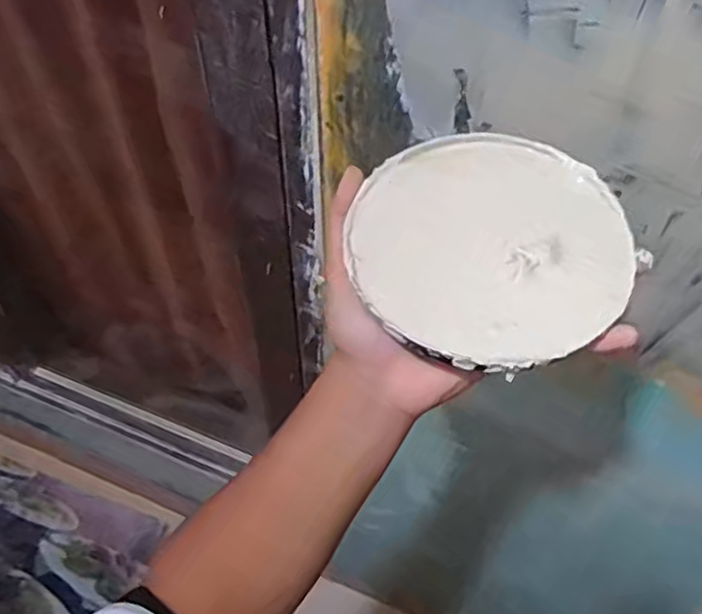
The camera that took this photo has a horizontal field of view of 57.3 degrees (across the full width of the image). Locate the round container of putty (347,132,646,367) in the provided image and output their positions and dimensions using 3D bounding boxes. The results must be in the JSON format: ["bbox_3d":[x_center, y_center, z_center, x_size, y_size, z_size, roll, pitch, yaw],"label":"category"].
[{"bbox_3d":[0.074,-0.036,0.345,0.141,0.026,0.141,0,51,0],"label":"round container of putty"}]

